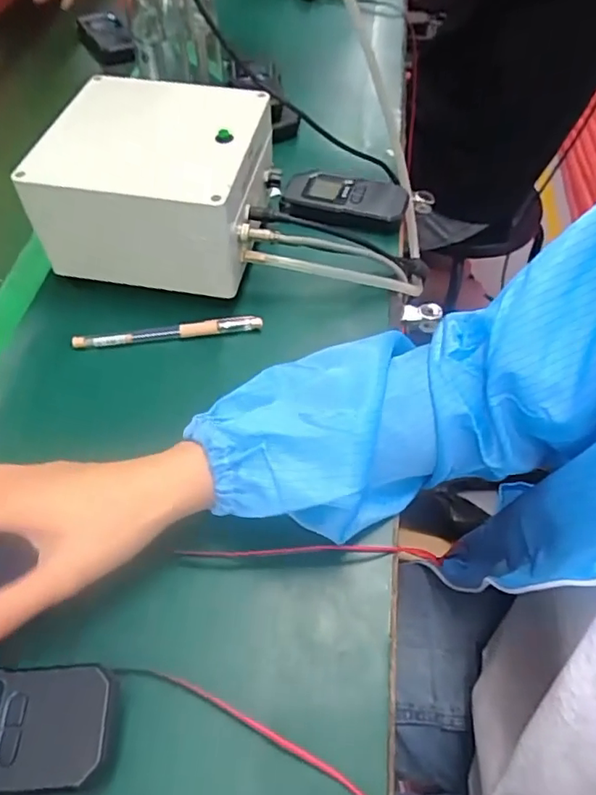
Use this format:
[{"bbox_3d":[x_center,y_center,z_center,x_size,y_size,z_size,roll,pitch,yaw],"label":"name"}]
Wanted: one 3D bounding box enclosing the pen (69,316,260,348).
[{"bbox_3d":[-0.104,-0.053,0.448,0.149,0.008,0.010,-8,55,-8],"label":"pen"}]

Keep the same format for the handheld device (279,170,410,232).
[{"bbox_3d":[0.046,-0.195,0.539,0.118,0.023,0.054,9,55,5],"label":"handheld device"}]

